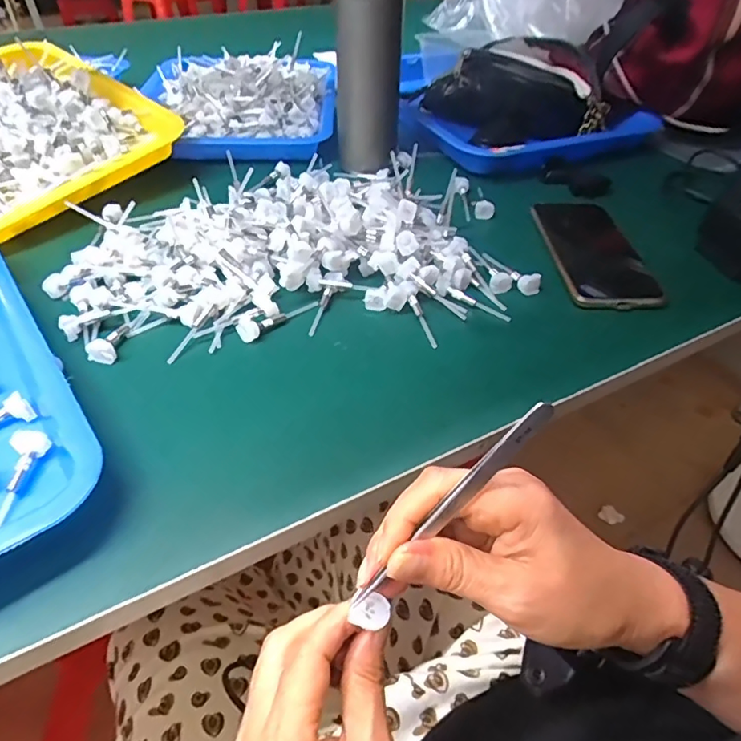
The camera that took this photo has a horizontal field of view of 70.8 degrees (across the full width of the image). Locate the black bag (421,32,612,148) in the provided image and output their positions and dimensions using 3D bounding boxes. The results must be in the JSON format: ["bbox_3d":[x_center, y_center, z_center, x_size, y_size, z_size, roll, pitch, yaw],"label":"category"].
[{"bbox_3d":[0.166,-0.333,0.614,0.191,0.084,0.096,7,45,4],"label":"black bag"}]

